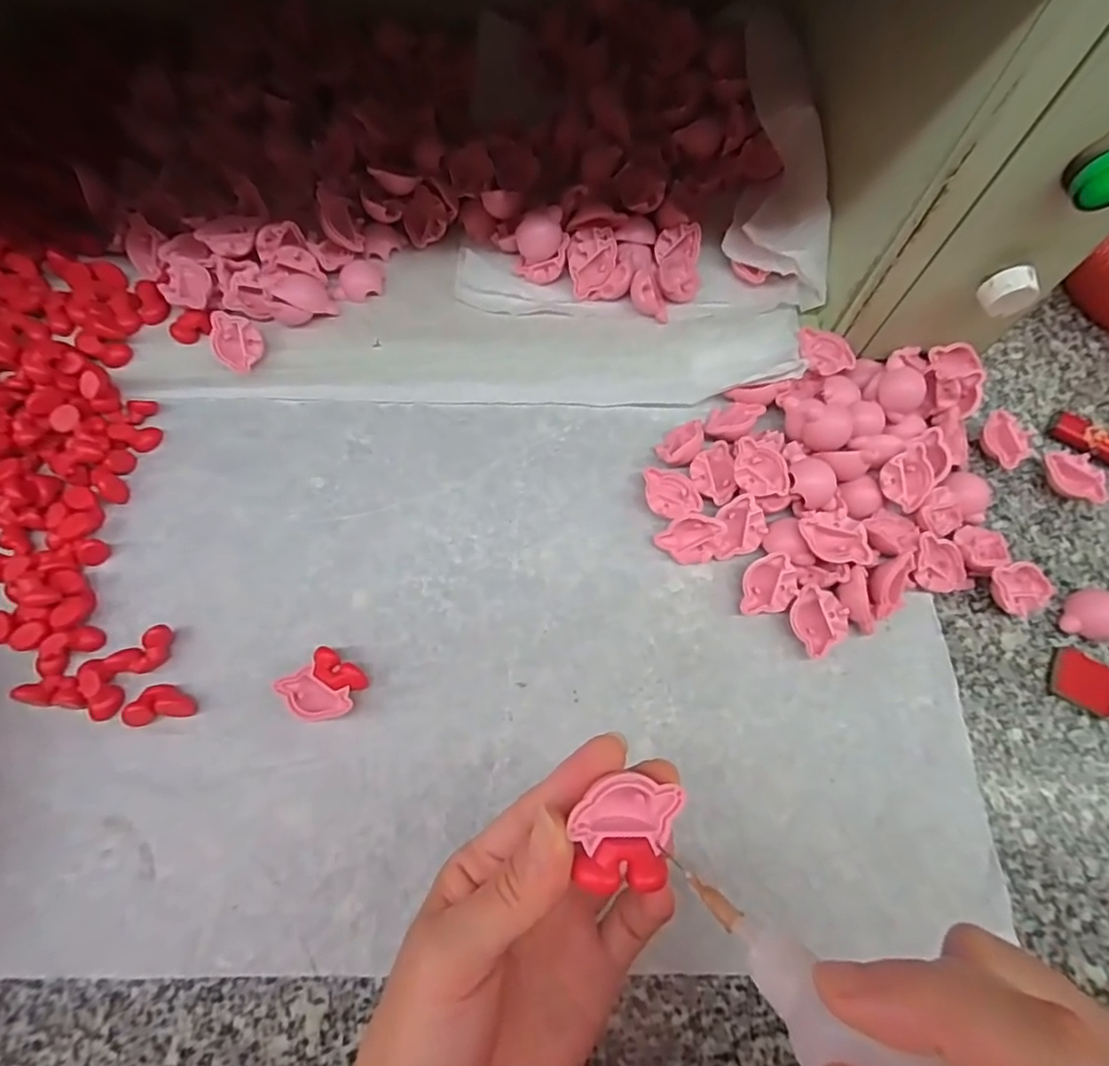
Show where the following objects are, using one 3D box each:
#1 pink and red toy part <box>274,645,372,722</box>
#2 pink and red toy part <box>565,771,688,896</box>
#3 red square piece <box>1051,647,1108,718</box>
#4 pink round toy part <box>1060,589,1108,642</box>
[{"bbox_3d":[-0.116,0.077,0.297,0.035,0.014,0.032,31,71,10],"label":"pink and red toy part"},{"bbox_3d":[0.022,0.093,0.185,0.033,0.009,0.032,8,69,1],"label":"pink and red toy part"},{"bbox_3d":[0.282,0.080,0.314,0.031,0.007,0.028,29,71,9],"label":"red square piece"},{"bbox_3d":[0.296,0.045,0.325,0.031,0.012,0.028,-11,70,-6],"label":"pink round toy part"}]

